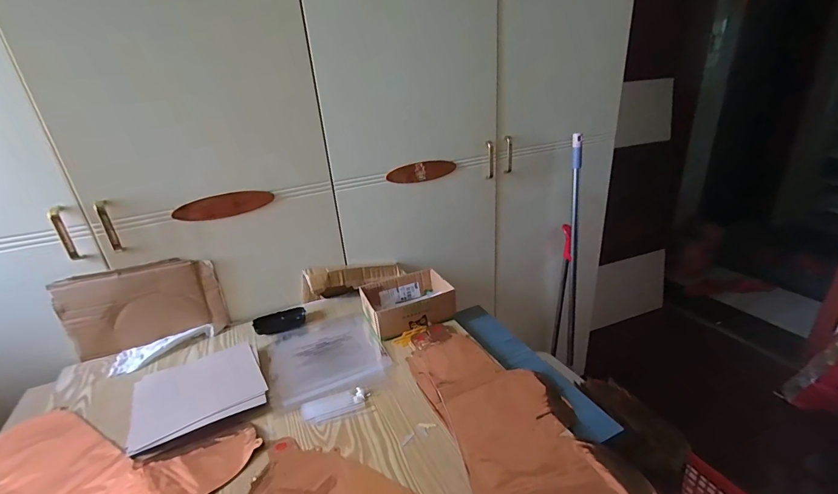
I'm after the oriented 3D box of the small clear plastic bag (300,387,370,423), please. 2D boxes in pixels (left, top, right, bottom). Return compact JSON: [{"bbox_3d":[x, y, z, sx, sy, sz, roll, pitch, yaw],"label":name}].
[{"bbox_3d":[-0.136,0.255,0.610,0.104,0.009,0.048,-12,26,-17],"label":"small clear plastic bag"}]

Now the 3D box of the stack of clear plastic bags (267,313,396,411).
[{"bbox_3d":[-0.187,0.211,0.743,0.210,0.015,0.221,-15,26,-22],"label":"stack of clear plastic bags"}]

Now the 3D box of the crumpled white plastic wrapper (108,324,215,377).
[{"bbox_3d":[-0.524,0.204,0.770,0.180,0.022,0.062,-17,27,-27],"label":"crumpled white plastic wrapper"}]

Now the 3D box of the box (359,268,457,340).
[{"bbox_3d":[-0.025,0.122,0.814,0.180,0.065,0.140,-14,26,-20],"label":"box"}]

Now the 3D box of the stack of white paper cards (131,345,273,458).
[{"bbox_3d":[-0.374,0.244,0.640,0.194,0.026,0.157,-15,27,-23],"label":"stack of white paper cards"}]

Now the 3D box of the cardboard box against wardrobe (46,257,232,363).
[{"bbox_3d":[-0.553,0.119,0.760,0.264,0.171,0.024,-14,26,-20],"label":"cardboard box against wardrobe"}]

